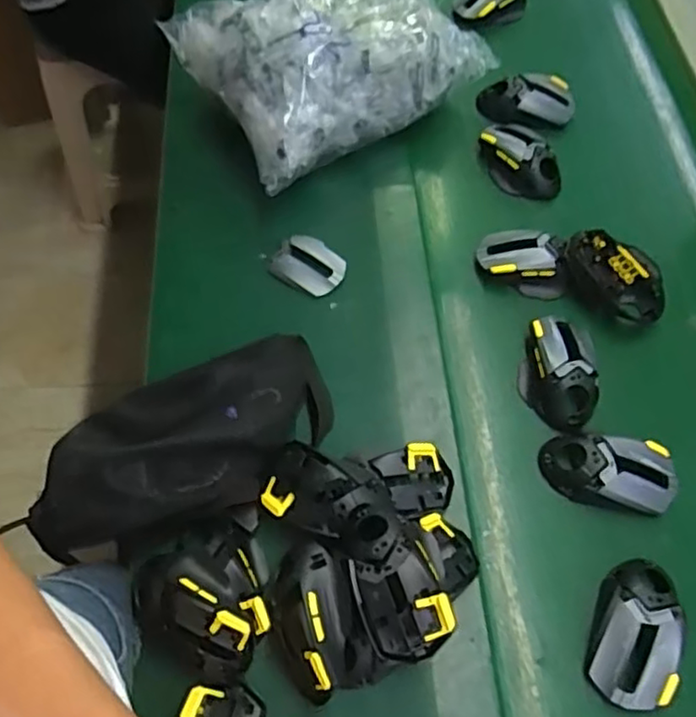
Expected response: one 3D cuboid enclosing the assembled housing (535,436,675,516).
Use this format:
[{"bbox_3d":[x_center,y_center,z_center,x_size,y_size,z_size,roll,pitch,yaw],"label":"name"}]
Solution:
[{"bbox_3d":[0.238,0.104,0.601,0.115,0.033,0.061,9,60,3],"label":"assembled housing"}]

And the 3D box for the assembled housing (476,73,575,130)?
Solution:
[{"bbox_3d":[0.224,-0.320,0.825,0.116,0.033,0.061,3,61,1],"label":"assembled housing"}]

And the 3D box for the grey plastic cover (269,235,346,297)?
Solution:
[{"bbox_3d":[-0.042,-0.101,0.713,0.076,0.014,0.056,27,63,13],"label":"grey plastic cover"}]

